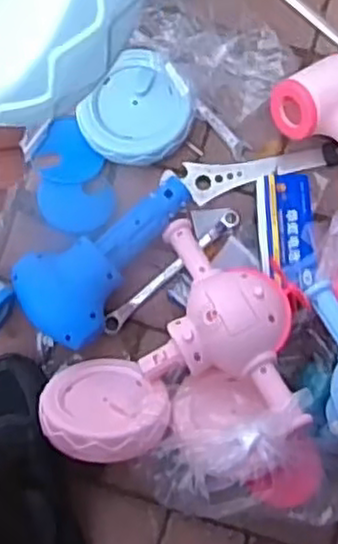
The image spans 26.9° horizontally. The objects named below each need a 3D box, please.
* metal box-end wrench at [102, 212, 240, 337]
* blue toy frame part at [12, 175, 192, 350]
[{"bbox_3d":[0.004,-0.002,0.881,0.218,0.018,0.022,-42,88,-4],"label":"metal box-end wrench"},{"bbox_3d":[-0.062,-0.009,0.852,0.237,0.071,0.124,-29,87,-4],"label":"blue toy frame part"}]

